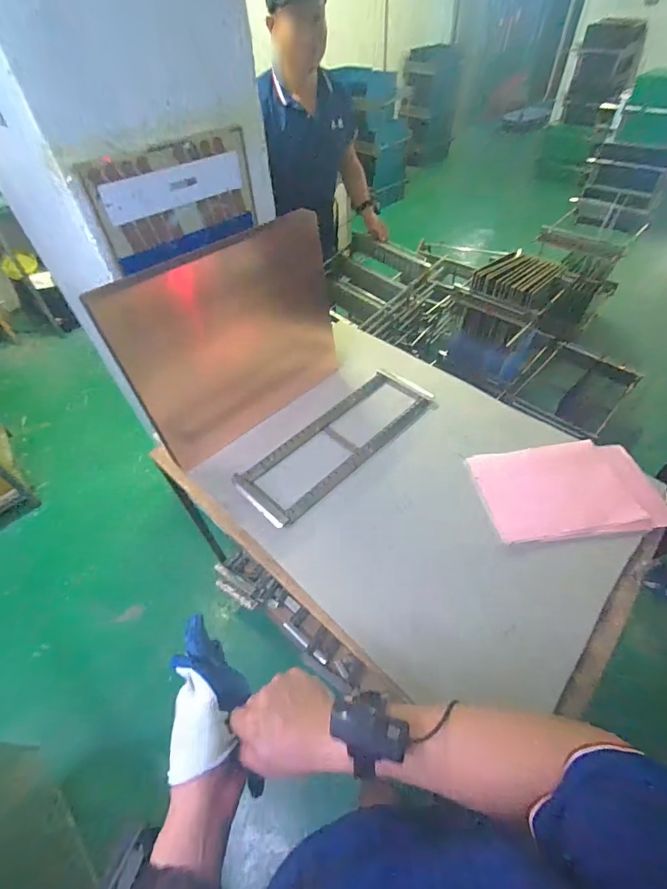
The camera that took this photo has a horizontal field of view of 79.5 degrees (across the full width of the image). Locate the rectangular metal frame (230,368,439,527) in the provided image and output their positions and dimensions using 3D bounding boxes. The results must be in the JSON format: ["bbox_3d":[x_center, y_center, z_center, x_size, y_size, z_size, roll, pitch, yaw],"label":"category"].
[{"bbox_3d":[0.014,-0.016,0.969,0.518,0.027,0.178,-38,57,-26],"label":"rectangular metal frame"}]

